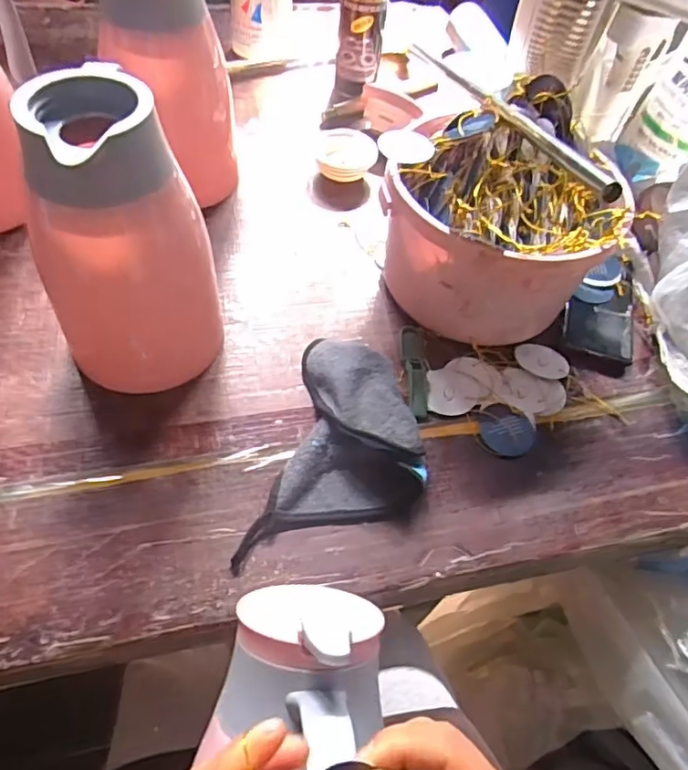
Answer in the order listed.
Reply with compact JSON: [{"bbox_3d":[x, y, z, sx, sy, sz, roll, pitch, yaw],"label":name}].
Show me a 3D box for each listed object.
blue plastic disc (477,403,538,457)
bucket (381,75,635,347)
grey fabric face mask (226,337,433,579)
[{"bbox_3d":[0.148,0.041,0.511,0.050,0.005,0.050,2,64,-3],"label":"blue plastic disc"},{"bbox_3d":[0.152,-0.149,0.539,0.181,0.170,0.193,3,54,-4],"label":"bucket"},{"bbox_3d":[0.005,0.053,0.465,0.122,0.036,0.201,13,54,4],"label":"grey fabric face mask"}]

